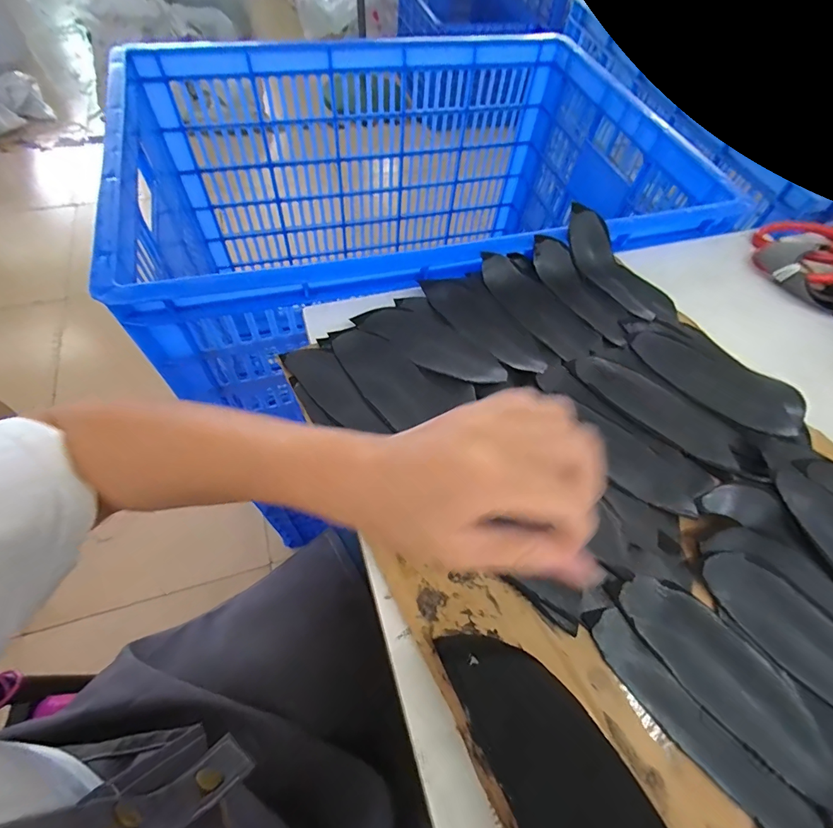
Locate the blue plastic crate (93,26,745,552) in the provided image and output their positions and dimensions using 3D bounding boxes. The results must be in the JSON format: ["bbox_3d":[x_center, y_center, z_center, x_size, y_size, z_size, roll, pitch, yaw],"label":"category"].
[{"bbox_3d":[-0.002,-0.287,0.605,0.660,0.304,0.478,-14,62,-13],"label":"blue plastic crate"}]

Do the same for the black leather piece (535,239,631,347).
[{"bbox_3d":[0.154,-0.114,0.391,0.043,0.012,0.121,-28,72,-16],"label":"black leather piece"}]

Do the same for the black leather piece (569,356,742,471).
[{"bbox_3d":[0.187,-0.008,0.333,0.130,0.004,0.044,35,63,18],"label":"black leather piece"}]

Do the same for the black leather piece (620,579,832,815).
[{"bbox_3d":[0.181,0.149,0.243,0.048,0.009,0.130,-37,69,-23],"label":"black leather piece"}]

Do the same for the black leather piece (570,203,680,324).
[{"bbox_3d":[0.191,-0.138,0.404,0.057,0.020,0.139,-33,80,-19],"label":"black leather piece"}]

